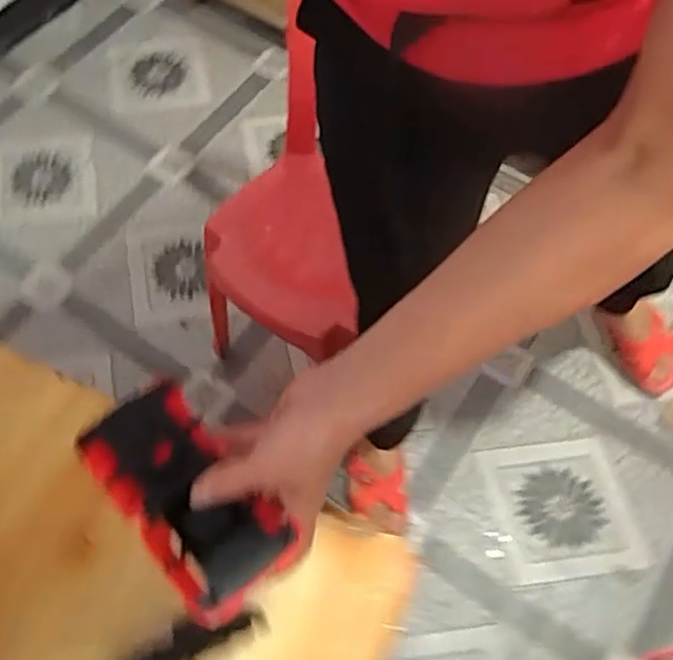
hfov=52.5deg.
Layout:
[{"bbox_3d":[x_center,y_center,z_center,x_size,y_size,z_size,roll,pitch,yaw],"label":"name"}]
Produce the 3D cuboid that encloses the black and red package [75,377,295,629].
[{"bbox_3d":[-0.101,0.108,0.449,0.076,0.034,0.153,-35,72,-15],"label":"black and red package"}]

